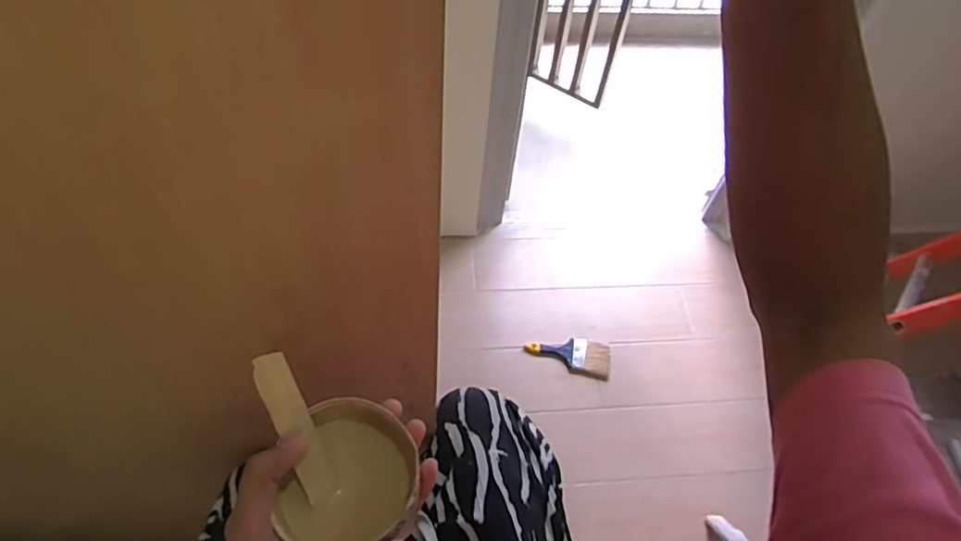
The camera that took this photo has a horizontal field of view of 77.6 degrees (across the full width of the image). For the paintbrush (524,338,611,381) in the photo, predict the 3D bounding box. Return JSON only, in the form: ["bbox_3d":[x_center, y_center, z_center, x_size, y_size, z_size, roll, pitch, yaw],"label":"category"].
[{"bbox_3d":[0.252,0.232,1.692,0.236,0.035,0.099,15,58,7],"label":"paintbrush"}]

